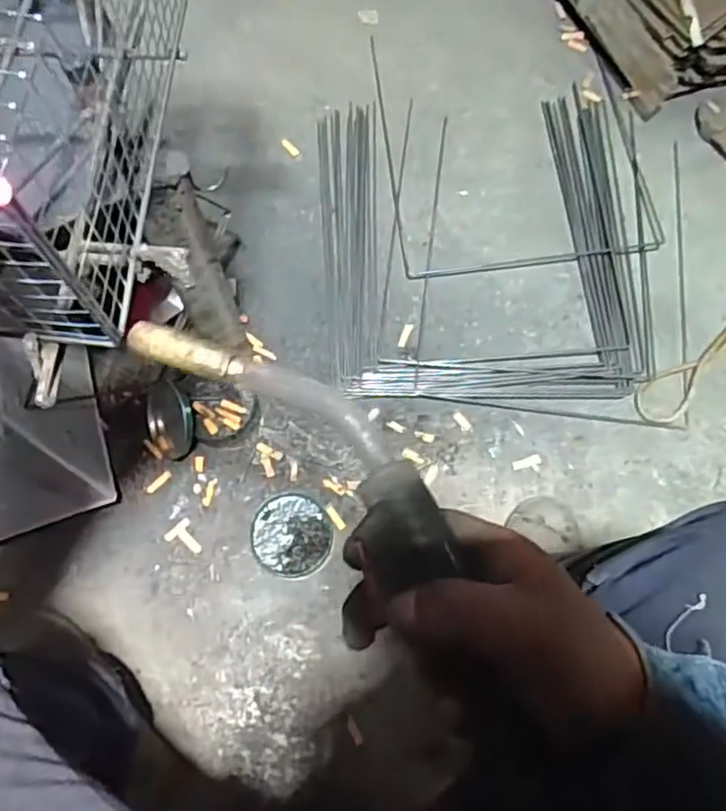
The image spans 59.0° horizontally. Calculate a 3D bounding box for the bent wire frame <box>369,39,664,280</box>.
[{"bbox_3d":[0.213,-0.384,0.935,0.361,0.022,0.399,-7,74,-1],"label":"bent wire frame"}]

